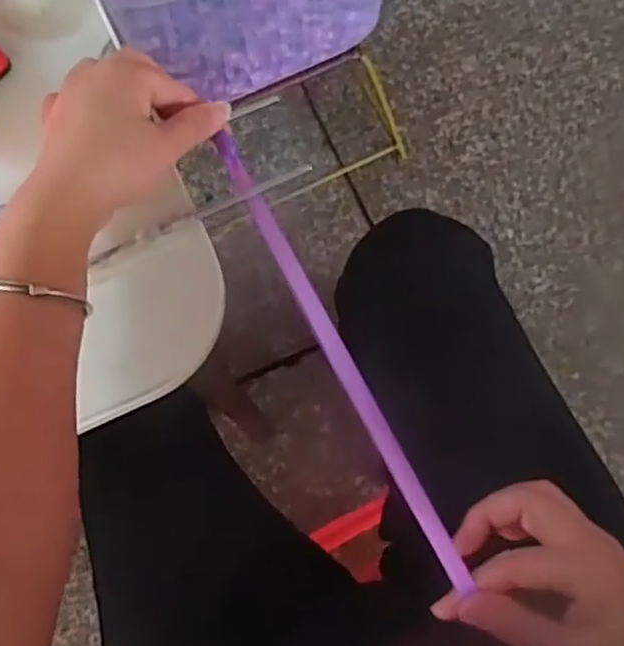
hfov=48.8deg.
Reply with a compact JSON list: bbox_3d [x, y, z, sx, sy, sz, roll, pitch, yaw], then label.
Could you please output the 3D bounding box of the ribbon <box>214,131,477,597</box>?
[{"bbox_3d":[0.010,0.010,0.358,0.010,0.009,0.261,-27,76,-6],"label":"ribbon"}]

